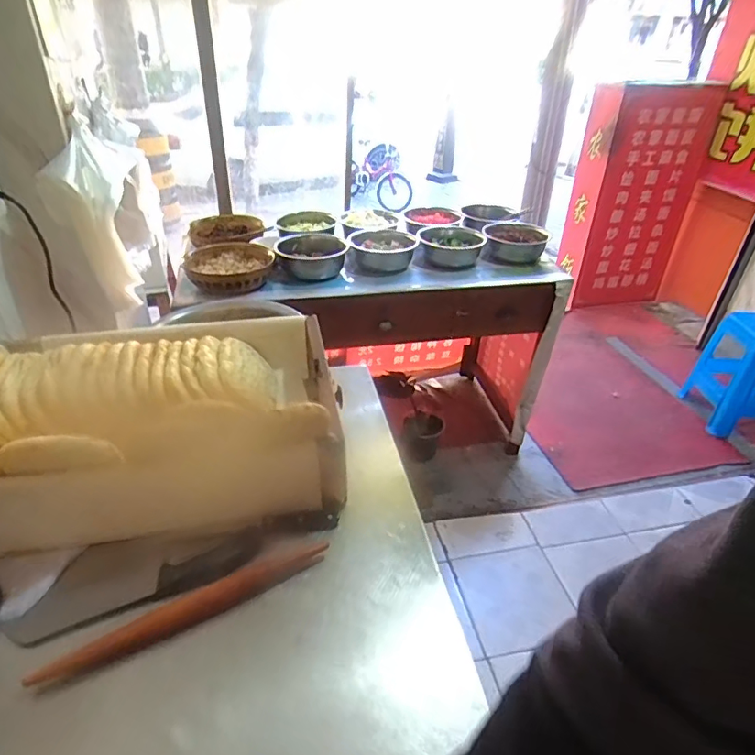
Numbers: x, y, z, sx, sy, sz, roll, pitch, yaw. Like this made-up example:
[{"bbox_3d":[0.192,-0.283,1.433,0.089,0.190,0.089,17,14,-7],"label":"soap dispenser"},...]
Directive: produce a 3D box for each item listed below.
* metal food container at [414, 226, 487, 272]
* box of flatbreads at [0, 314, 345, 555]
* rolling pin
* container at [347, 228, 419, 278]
[{"bbox_3d":[0.244,-0.435,1.760,0.219,0.114,0.253,8,35,8],"label":"metal food container"},{"bbox_3d":[-0.310,0.034,0.728,0.488,0.153,0.344,-2,35,-7],"label":"box of flatbreads"},{"bbox_3d":[-0.196,0.251,0.562,0.308,0.022,0.029,-17,39,-26],"label":"rolling pin"},{"bbox_3d":[0.019,-0.408,1.711,0.210,0.110,0.166,9,35,8],"label":"container"}]

